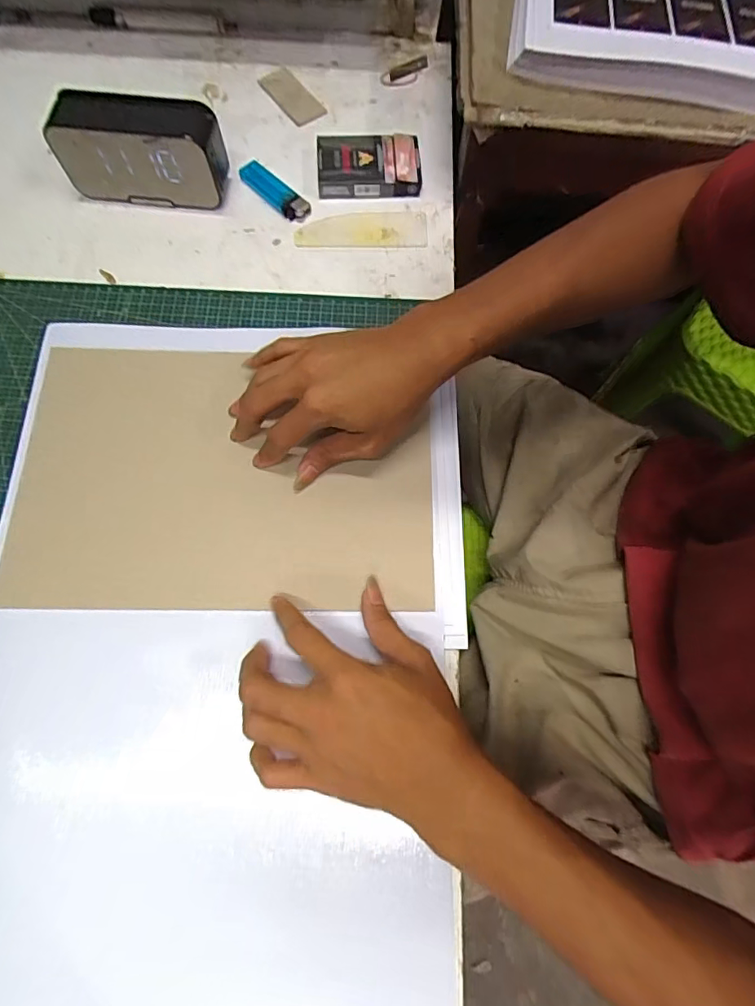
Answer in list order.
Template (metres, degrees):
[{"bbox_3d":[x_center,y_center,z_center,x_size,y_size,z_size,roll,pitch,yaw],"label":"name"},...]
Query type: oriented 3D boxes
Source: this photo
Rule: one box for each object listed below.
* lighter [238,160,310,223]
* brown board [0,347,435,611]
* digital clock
[{"bbox_3d":[-0.099,-0.298,0.475,0.022,0.015,0.085,-42,78,-13],"label":"lighter"},{"bbox_3d":[-0.114,-0.023,0.383,0.306,0.011,0.205,0,73,0],"label":"brown board"},{"bbox_3d":[-0.210,-0.314,0.443,0.136,0.079,0.049,4,72,0],"label":"digital clock"}]

